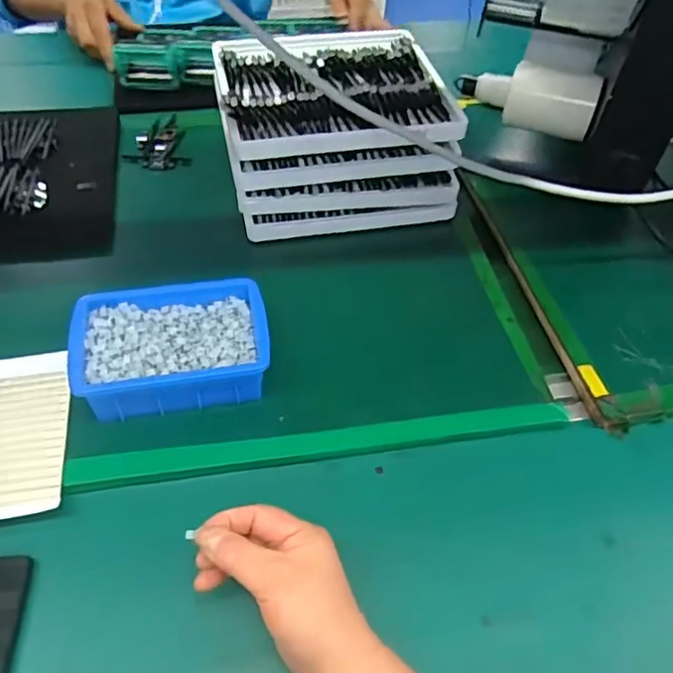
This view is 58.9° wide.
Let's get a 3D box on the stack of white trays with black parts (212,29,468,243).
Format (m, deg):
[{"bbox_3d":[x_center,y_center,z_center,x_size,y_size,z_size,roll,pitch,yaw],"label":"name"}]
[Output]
[{"bbox_3d":[-0.007,-0.226,0.649,0.221,0.121,0.222,-8,52,-11],"label":"stack of white trays with black parts"}]

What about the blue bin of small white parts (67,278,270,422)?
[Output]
[{"bbox_3d":[-0.133,0.009,0.494,0.147,0.056,0.112,-7,52,-10],"label":"blue bin of small white parts"}]

